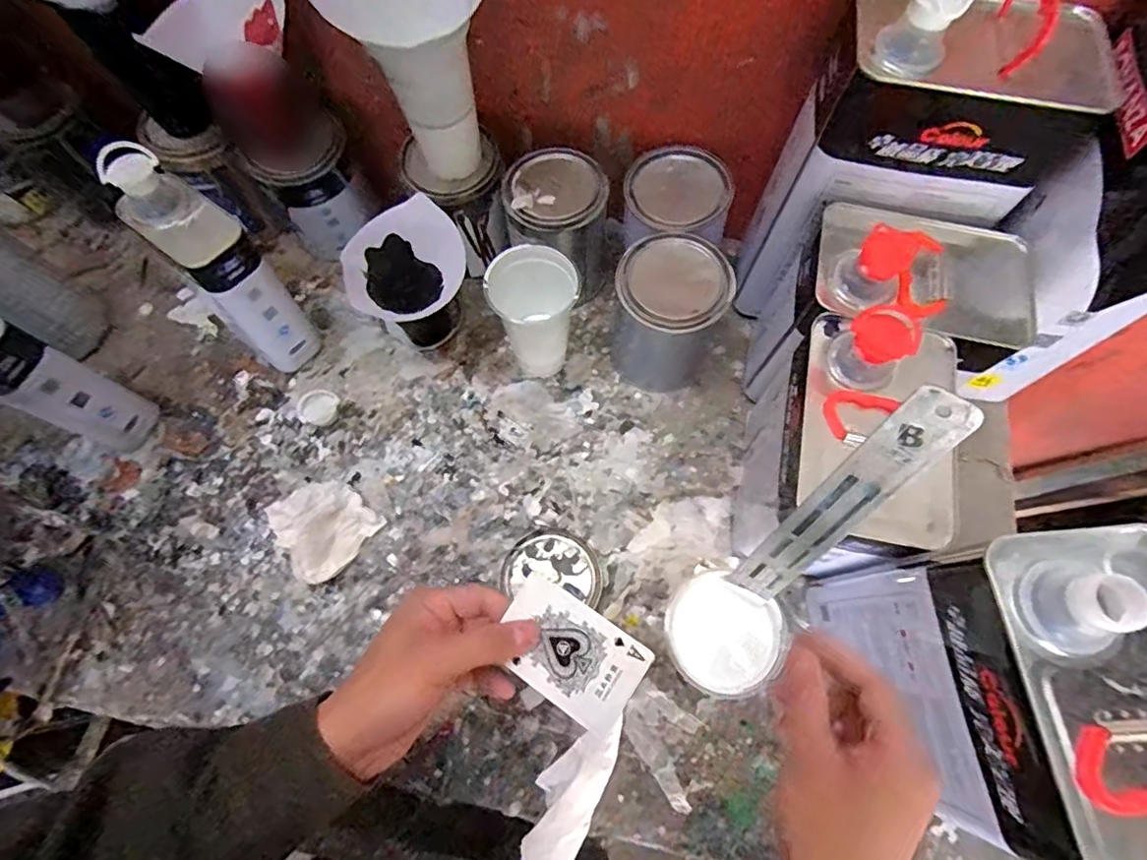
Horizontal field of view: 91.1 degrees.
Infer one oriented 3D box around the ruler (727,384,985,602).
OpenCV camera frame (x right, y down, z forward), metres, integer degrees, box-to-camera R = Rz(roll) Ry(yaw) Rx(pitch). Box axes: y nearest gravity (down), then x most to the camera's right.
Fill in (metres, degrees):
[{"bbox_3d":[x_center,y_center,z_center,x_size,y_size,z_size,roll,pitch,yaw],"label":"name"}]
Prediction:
[{"bbox_3d":[0.136,0.096,0.388,0.032,0.348,0.004,34,49,12],"label":"ruler"}]

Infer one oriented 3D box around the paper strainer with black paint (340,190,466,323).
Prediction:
[{"bbox_3d":[-0.163,-0.157,0.560,0.117,0.078,0.090,-19,72,-6],"label":"paper strainer with black paint"}]

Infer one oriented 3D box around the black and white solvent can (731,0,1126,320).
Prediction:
[{"bbox_3d":[0.280,-0.218,0.483,0.185,0.289,0.119,9,71,3],"label":"black and white solvent can"}]

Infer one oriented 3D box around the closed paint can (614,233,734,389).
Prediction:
[{"bbox_3d":[0.092,-0.112,0.568,0.099,0.139,0.094,0,71,0],"label":"closed paint can"}]

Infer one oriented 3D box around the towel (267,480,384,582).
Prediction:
[{"bbox_3d":[-0.247,0.090,0.540,0.089,0.044,0.086,38,75,13],"label":"towel"}]

